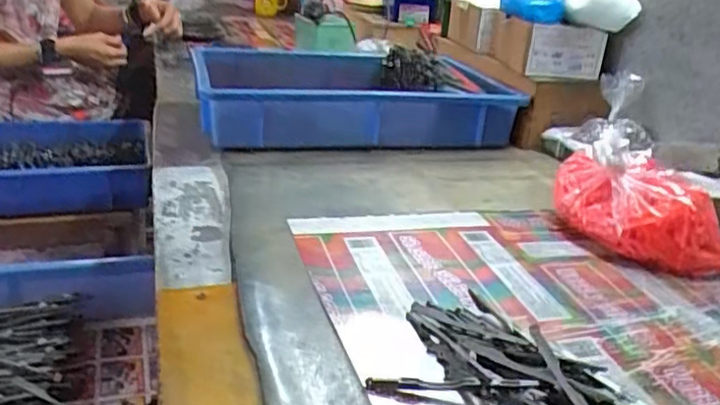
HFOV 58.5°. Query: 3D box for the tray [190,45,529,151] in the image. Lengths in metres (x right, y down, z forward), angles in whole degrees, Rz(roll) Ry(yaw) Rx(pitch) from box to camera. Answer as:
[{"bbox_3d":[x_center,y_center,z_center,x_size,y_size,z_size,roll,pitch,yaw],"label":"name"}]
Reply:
[{"bbox_3d":[-0.023,-0.158,0.922,0.406,0.092,0.332,-3,24,-17],"label":"tray"}]

